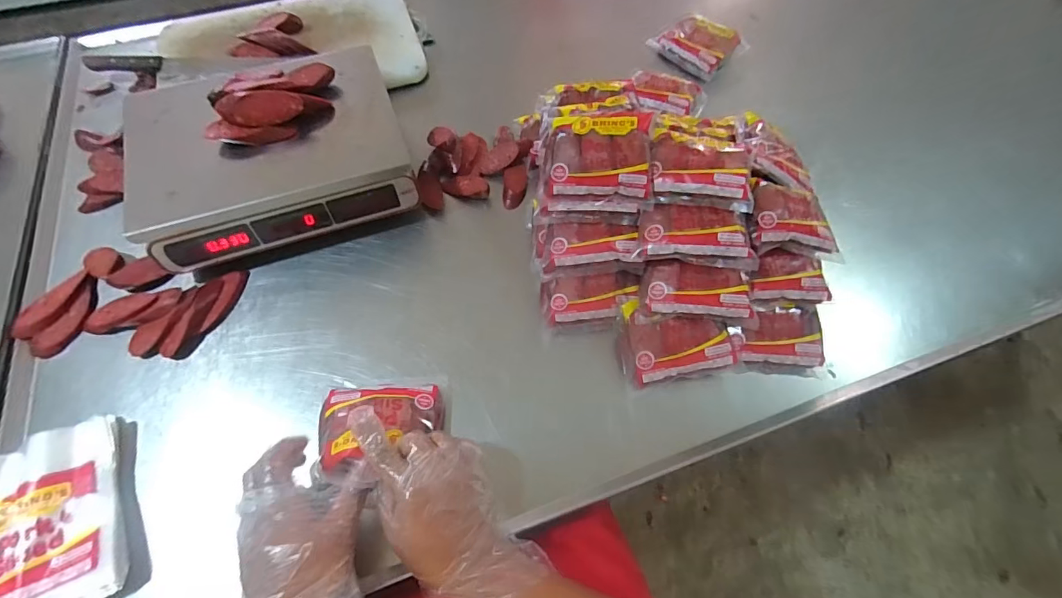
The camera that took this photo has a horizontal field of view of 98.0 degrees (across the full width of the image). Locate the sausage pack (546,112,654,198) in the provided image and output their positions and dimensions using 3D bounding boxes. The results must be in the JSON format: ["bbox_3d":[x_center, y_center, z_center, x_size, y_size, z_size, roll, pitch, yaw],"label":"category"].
[{"bbox_3d":[0.084,-0.181,0.574,0.126,0.025,0.102,3,97,7],"label":"sausage pack"}]

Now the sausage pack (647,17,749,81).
[{"bbox_3d":[0.316,-0.483,0.869,0.116,0.050,0.146,-37,69,-20],"label":"sausage pack"}]

